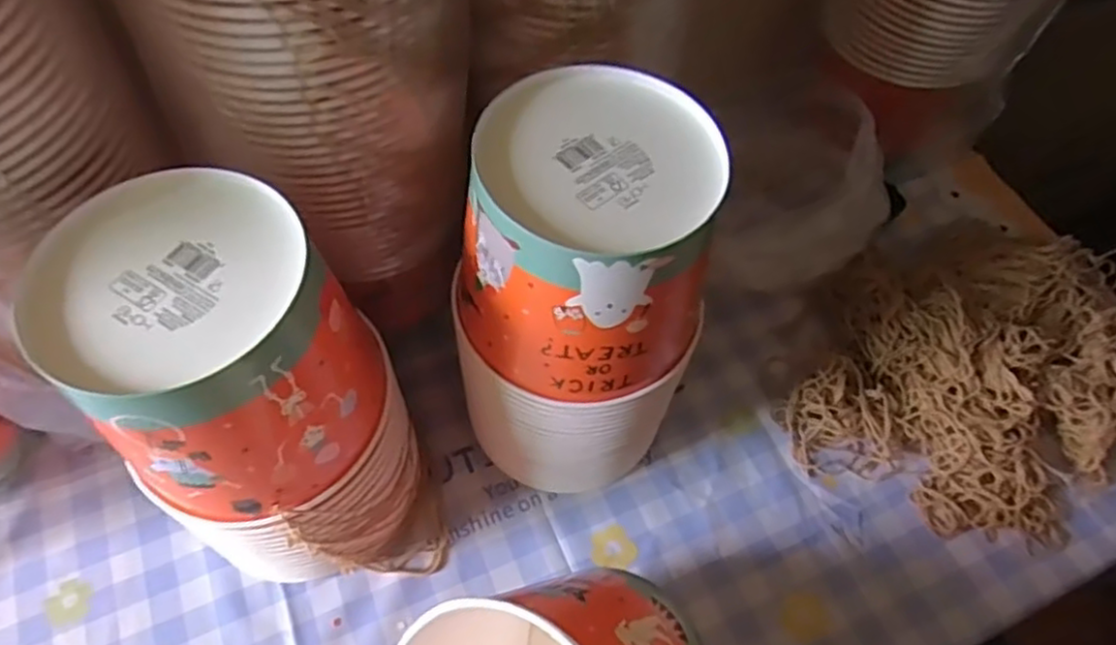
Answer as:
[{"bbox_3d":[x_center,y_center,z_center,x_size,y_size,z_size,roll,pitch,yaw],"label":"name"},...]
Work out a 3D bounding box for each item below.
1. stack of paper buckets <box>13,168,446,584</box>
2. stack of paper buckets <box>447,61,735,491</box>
[{"bbox_3d":[-0.174,0.063,0.446,0.142,0.285,0.160,-38,66,-23],"label":"stack of paper buckets"},{"bbox_3d":[0.019,0.000,0.481,0.141,0.303,0.147,16,61,6],"label":"stack of paper buckets"}]

